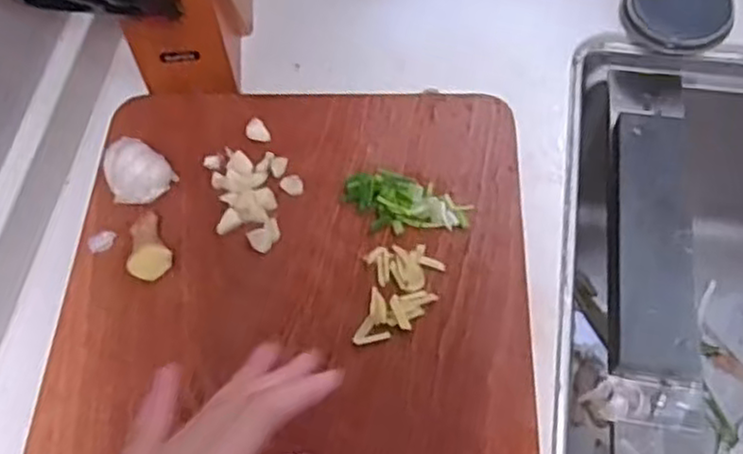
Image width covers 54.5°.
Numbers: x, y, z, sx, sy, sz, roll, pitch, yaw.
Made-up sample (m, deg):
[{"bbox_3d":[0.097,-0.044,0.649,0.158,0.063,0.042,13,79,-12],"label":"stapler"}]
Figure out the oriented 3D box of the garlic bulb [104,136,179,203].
[{"bbox_3d":[-0.160,-0.039,0.492,0.042,0.032,0.038,-22,63,-9],"label":"garlic bulb"}]

